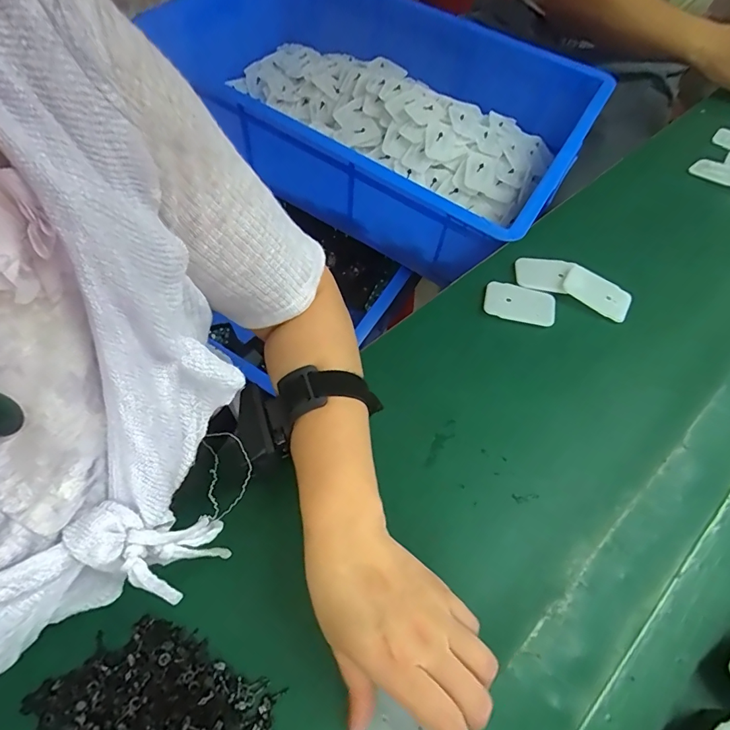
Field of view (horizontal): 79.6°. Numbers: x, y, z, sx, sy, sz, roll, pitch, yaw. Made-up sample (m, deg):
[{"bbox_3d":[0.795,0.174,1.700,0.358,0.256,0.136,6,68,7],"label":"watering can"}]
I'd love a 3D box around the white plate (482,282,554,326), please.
[{"bbox_3d":[0.157,-0.062,0.447,0.068,0.011,0.040,15,59,7],"label":"white plate"}]

